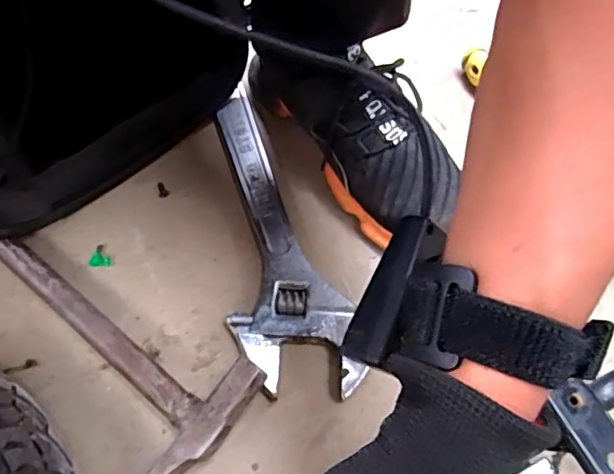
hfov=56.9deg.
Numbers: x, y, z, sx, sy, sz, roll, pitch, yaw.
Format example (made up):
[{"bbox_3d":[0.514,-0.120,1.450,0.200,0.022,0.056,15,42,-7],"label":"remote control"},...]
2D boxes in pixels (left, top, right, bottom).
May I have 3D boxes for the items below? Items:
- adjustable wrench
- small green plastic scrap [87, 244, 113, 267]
[{"bbox_3d":[-0.044,-0.005,0.490,0.089,0.026,0.304,-19,64,-10],"label":"adjustable wrench"},{"bbox_3d":[-0.178,0.015,0.485,0.019,0.004,0.020,-6,62,-4],"label":"small green plastic scrap"}]

